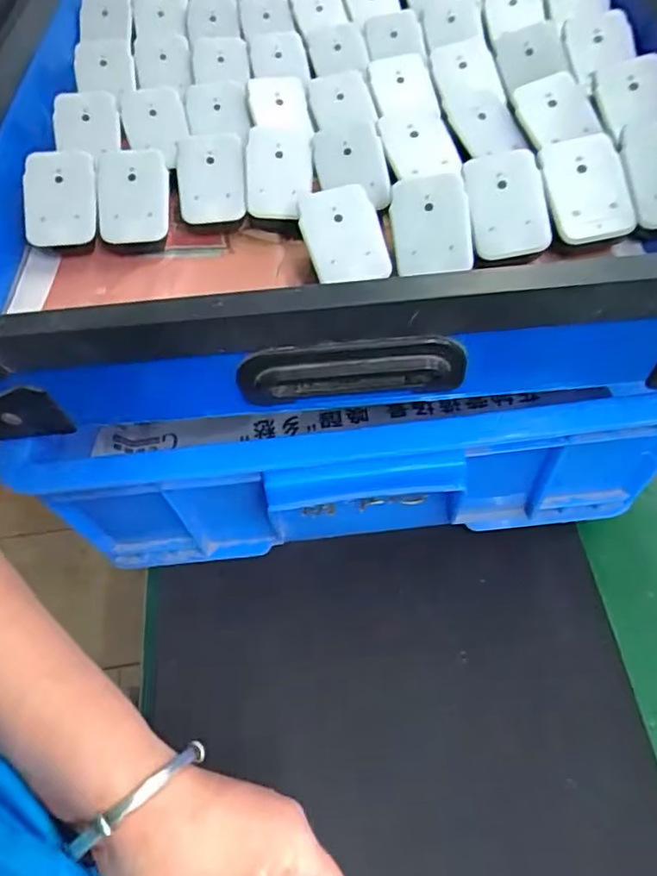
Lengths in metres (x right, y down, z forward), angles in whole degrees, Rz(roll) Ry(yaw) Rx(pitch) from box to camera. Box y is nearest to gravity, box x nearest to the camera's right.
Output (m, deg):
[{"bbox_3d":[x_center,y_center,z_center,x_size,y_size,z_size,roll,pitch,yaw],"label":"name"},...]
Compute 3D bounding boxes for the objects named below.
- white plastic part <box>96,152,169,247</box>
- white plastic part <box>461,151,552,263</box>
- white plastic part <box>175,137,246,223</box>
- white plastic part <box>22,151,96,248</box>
[{"bbox_3d":[-0.127,-0.158,0.391,0.043,0.012,0.068,-5,78,-9],"label":"white plastic part"},{"bbox_3d":[0.105,-0.139,0.354,0.045,0.005,0.069,-8,76,2],"label":"white plastic part"},{"bbox_3d":[-0.079,-0.173,0.400,0.046,0.006,0.063,-8,79,11],"label":"white plastic part"},{"bbox_3d":[-0.173,-0.154,0.384,0.044,0.008,0.062,-5,82,-5],"label":"white plastic part"}]

